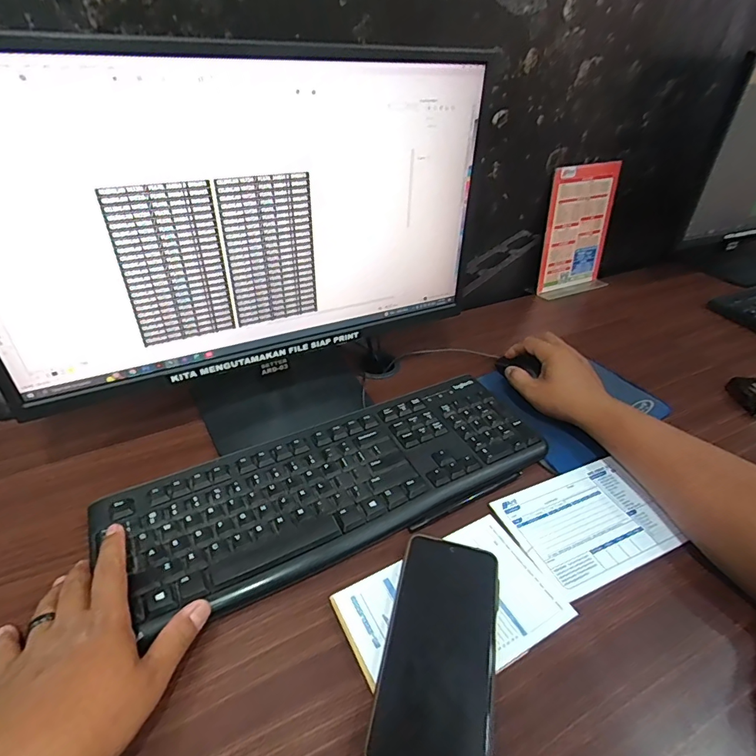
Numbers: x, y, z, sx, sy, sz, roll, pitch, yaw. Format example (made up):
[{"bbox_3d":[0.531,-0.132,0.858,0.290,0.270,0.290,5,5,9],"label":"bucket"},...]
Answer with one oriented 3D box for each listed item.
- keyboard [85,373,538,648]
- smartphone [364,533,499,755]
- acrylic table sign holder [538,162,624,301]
[{"bbox_3d":[-0.034,0.097,0.454,0.418,0.015,0.149,-17,41,-22],"label":"keyboard"},{"bbox_3d":[0.046,0.194,0.329,0.078,0.005,0.165,9,40,11],"label":"smartphone"},{"bbox_3d":[0.360,-0.255,0.800,0.148,0.209,0.054,-19,41,-25],"label":"acrylic table sign holder"}]

